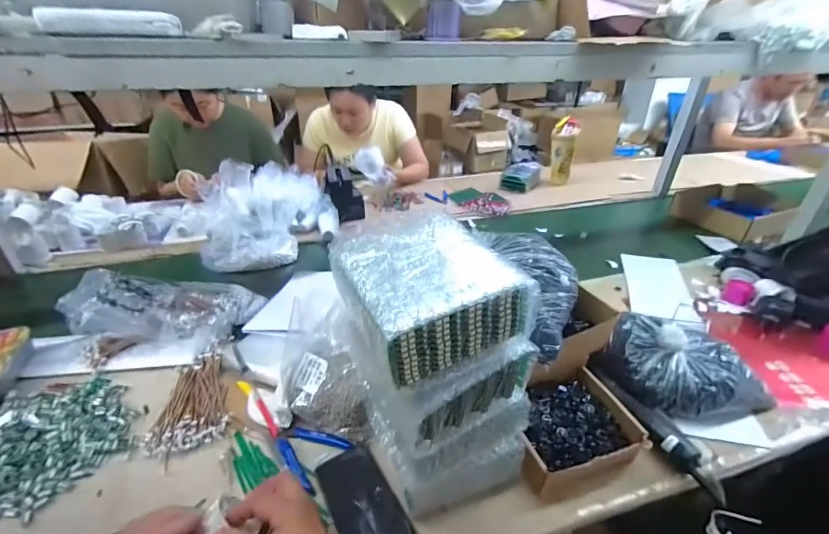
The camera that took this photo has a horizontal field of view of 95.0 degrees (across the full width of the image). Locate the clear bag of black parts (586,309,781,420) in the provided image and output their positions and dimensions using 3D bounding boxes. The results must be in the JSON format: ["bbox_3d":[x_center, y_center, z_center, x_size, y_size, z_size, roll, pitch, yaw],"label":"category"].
[{"bbox_3d":[0.419,0.165,0.595,0.177,0.098,0.212,-24,38,-34],"label":"clear bag of black parts"}]

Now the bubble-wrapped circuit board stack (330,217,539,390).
[{"bbox_3d":[0.008,0.021,0.375,0.159,0.086,0.147,-14,34,-22],"label":"bubble-wrapped circuit board stack"}]

